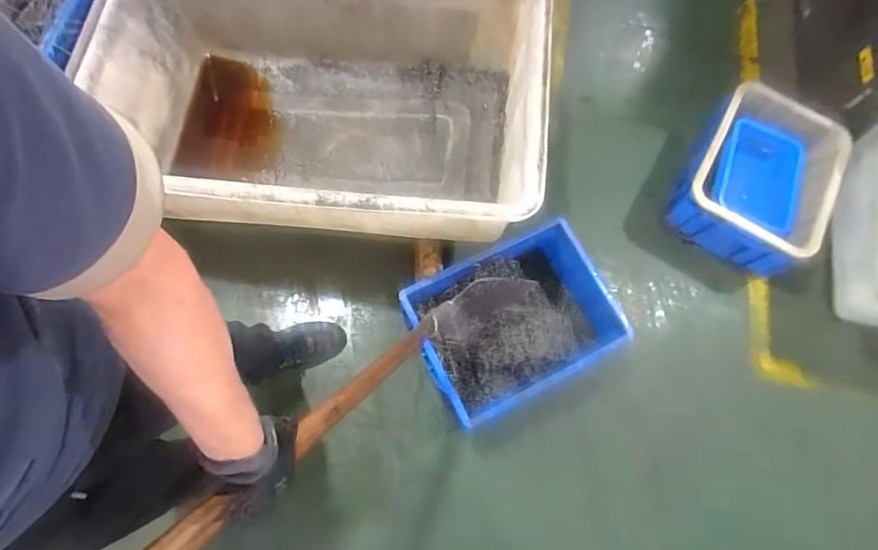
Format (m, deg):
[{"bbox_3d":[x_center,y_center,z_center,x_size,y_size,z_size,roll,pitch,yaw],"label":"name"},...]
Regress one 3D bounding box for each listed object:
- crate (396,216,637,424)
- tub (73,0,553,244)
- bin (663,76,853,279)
[{"bbox_3d":[0.180,0.120,1.260,0.493,0.196,0.350,-25,77,-13],"label":"crate"},{"bbox_3d":[-0.302,-0.423,1.267,1.042,0.450,0.685,7,72,-4],"label":"tub"},{"bbox_3d":[0.905,-0.282,1.451,0.379,0.217,0.480,31,71,5],"label":"bin"}]

